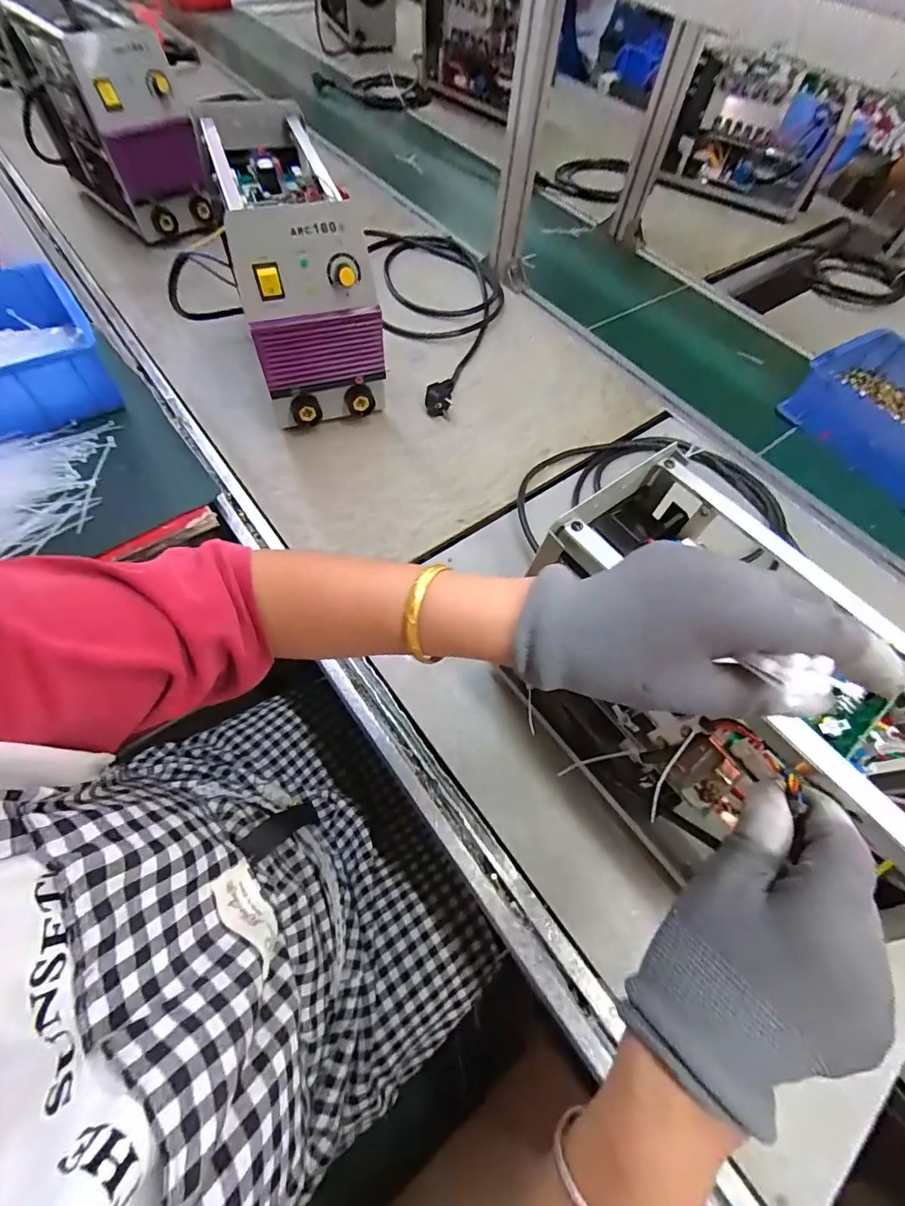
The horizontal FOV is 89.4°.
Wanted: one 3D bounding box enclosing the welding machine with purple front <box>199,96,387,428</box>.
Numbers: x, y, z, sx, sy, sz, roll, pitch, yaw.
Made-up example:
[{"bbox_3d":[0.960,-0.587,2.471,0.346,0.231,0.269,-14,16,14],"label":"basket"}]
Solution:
[{"bbox_3d":[-0.211,-0.427,0.602,0.140,0.241,0.317,-18,64,-13],"label":"welding machine with purple front"}]

